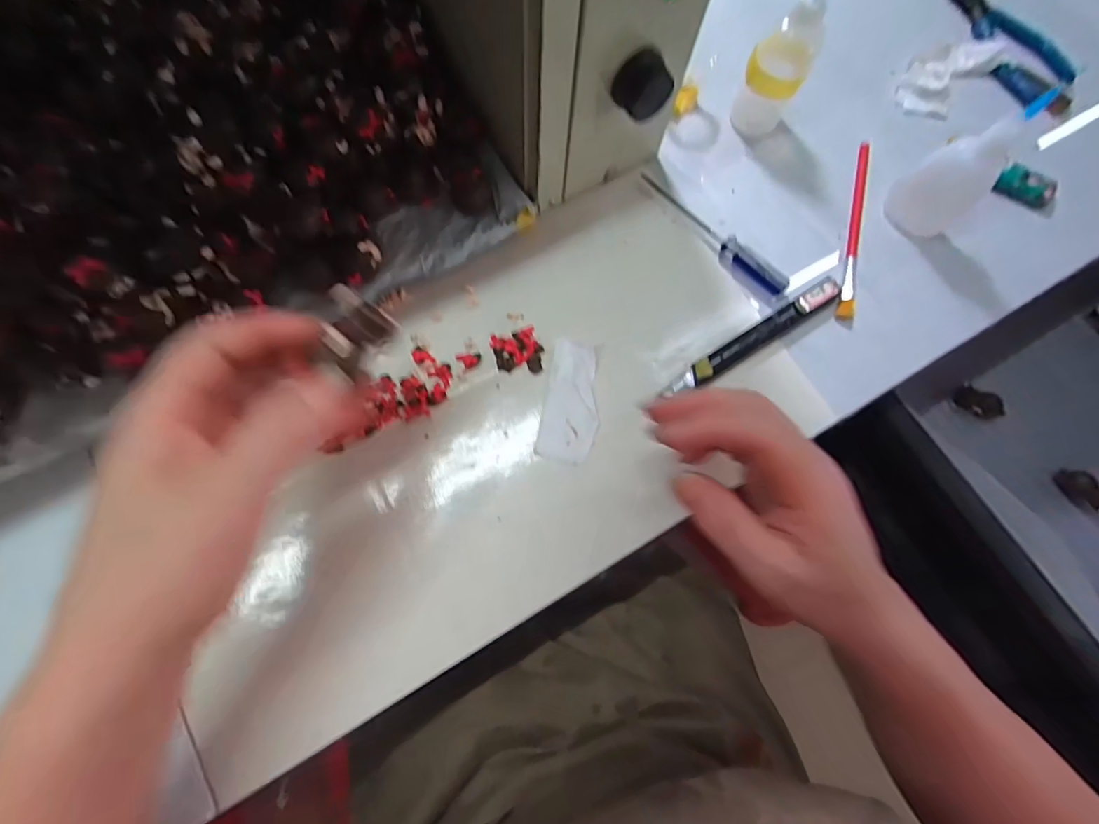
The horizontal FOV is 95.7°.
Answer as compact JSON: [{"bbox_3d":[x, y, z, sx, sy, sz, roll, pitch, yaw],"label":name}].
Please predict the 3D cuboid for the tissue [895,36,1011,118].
[{"bbox_3d":[0.302,-0.258,0.380,0.091,0.023,0.047,-43,80,-12],"label":"tissue"}]

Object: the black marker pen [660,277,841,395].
[{"bbox_3d":[0.130,-0.048,0.316,0.135,0.009,0.014,-32,78,-10],"label":"black marker pen"}]

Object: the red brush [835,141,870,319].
[{"bbox_3d":[0.213,-0.129,0.346,0.011,0.005,0.143,15,75,2],"label":"red brush"}]

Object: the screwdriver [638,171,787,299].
[{"bbox_3d":[0.108,-0.120,0.337,0.123,0.012,0.020,42,77,9],"label":"screwdriver"}]

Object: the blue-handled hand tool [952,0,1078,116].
[{"bbox_3d":[0.349,-0.290,0.384,0.024,0.040,0.157,-13,76,-5],"label":"blue-handled hand tool"}]

